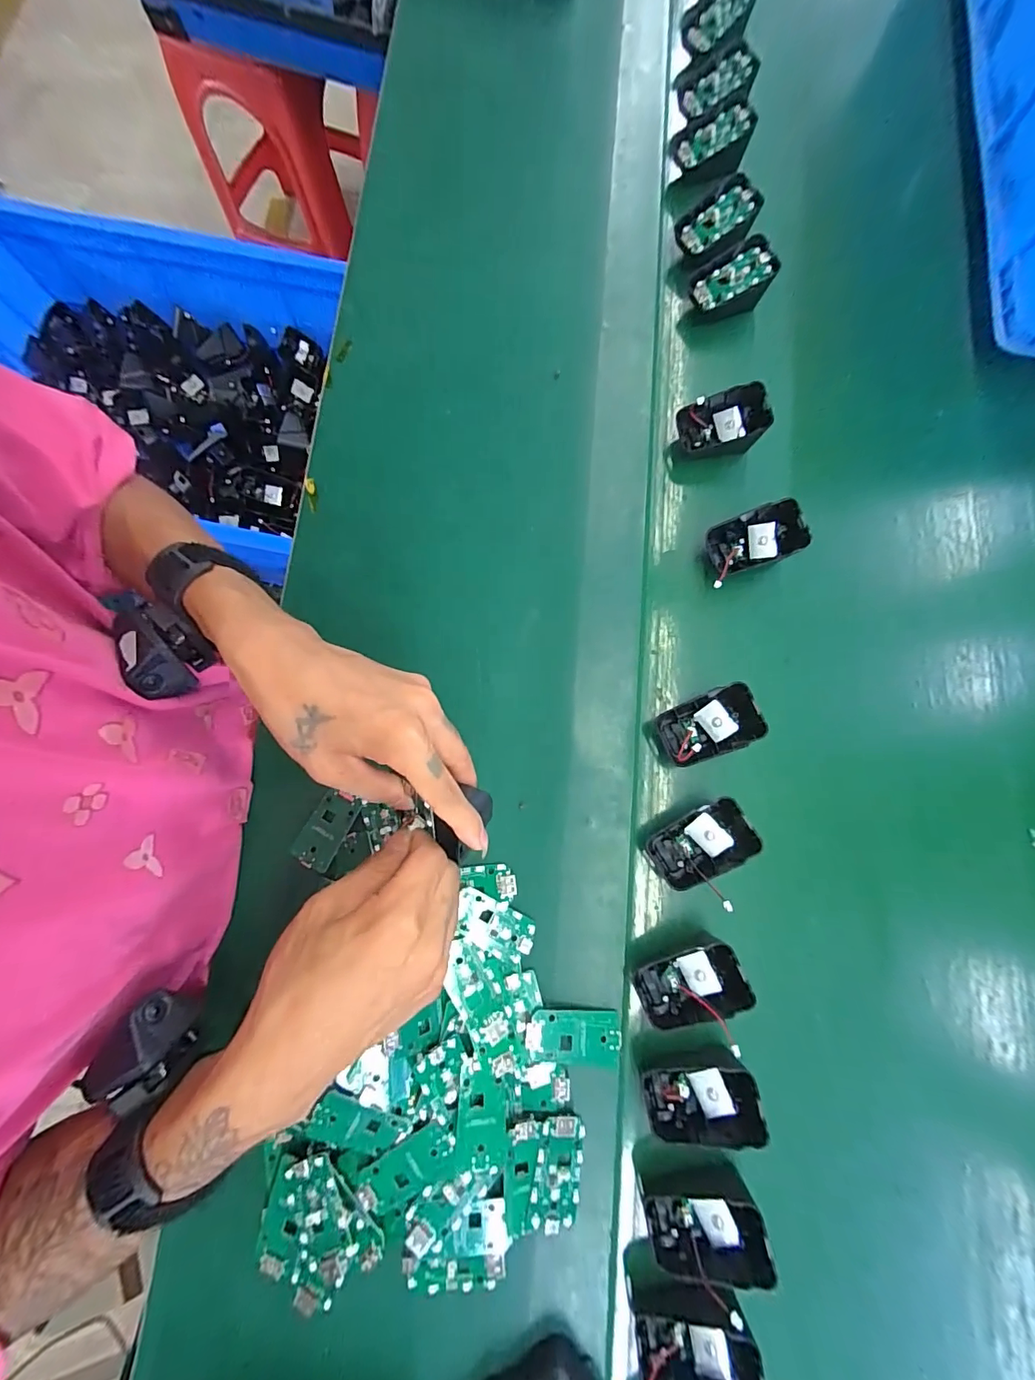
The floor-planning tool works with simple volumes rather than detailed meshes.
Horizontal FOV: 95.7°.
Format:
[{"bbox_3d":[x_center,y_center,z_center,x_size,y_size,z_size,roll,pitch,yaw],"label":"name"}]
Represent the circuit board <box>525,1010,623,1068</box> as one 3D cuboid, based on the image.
[{"bbox_3d":[0.037,0.232,0.311,0.063,0.008,0.031,2,74,0],"label":"circuit board"}]

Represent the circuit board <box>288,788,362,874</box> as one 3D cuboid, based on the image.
[{"bbox_3d":[-0.143,0.105,0.349,0.032,0.008,0.054,26,75,7],"label":"circuit board"}]

